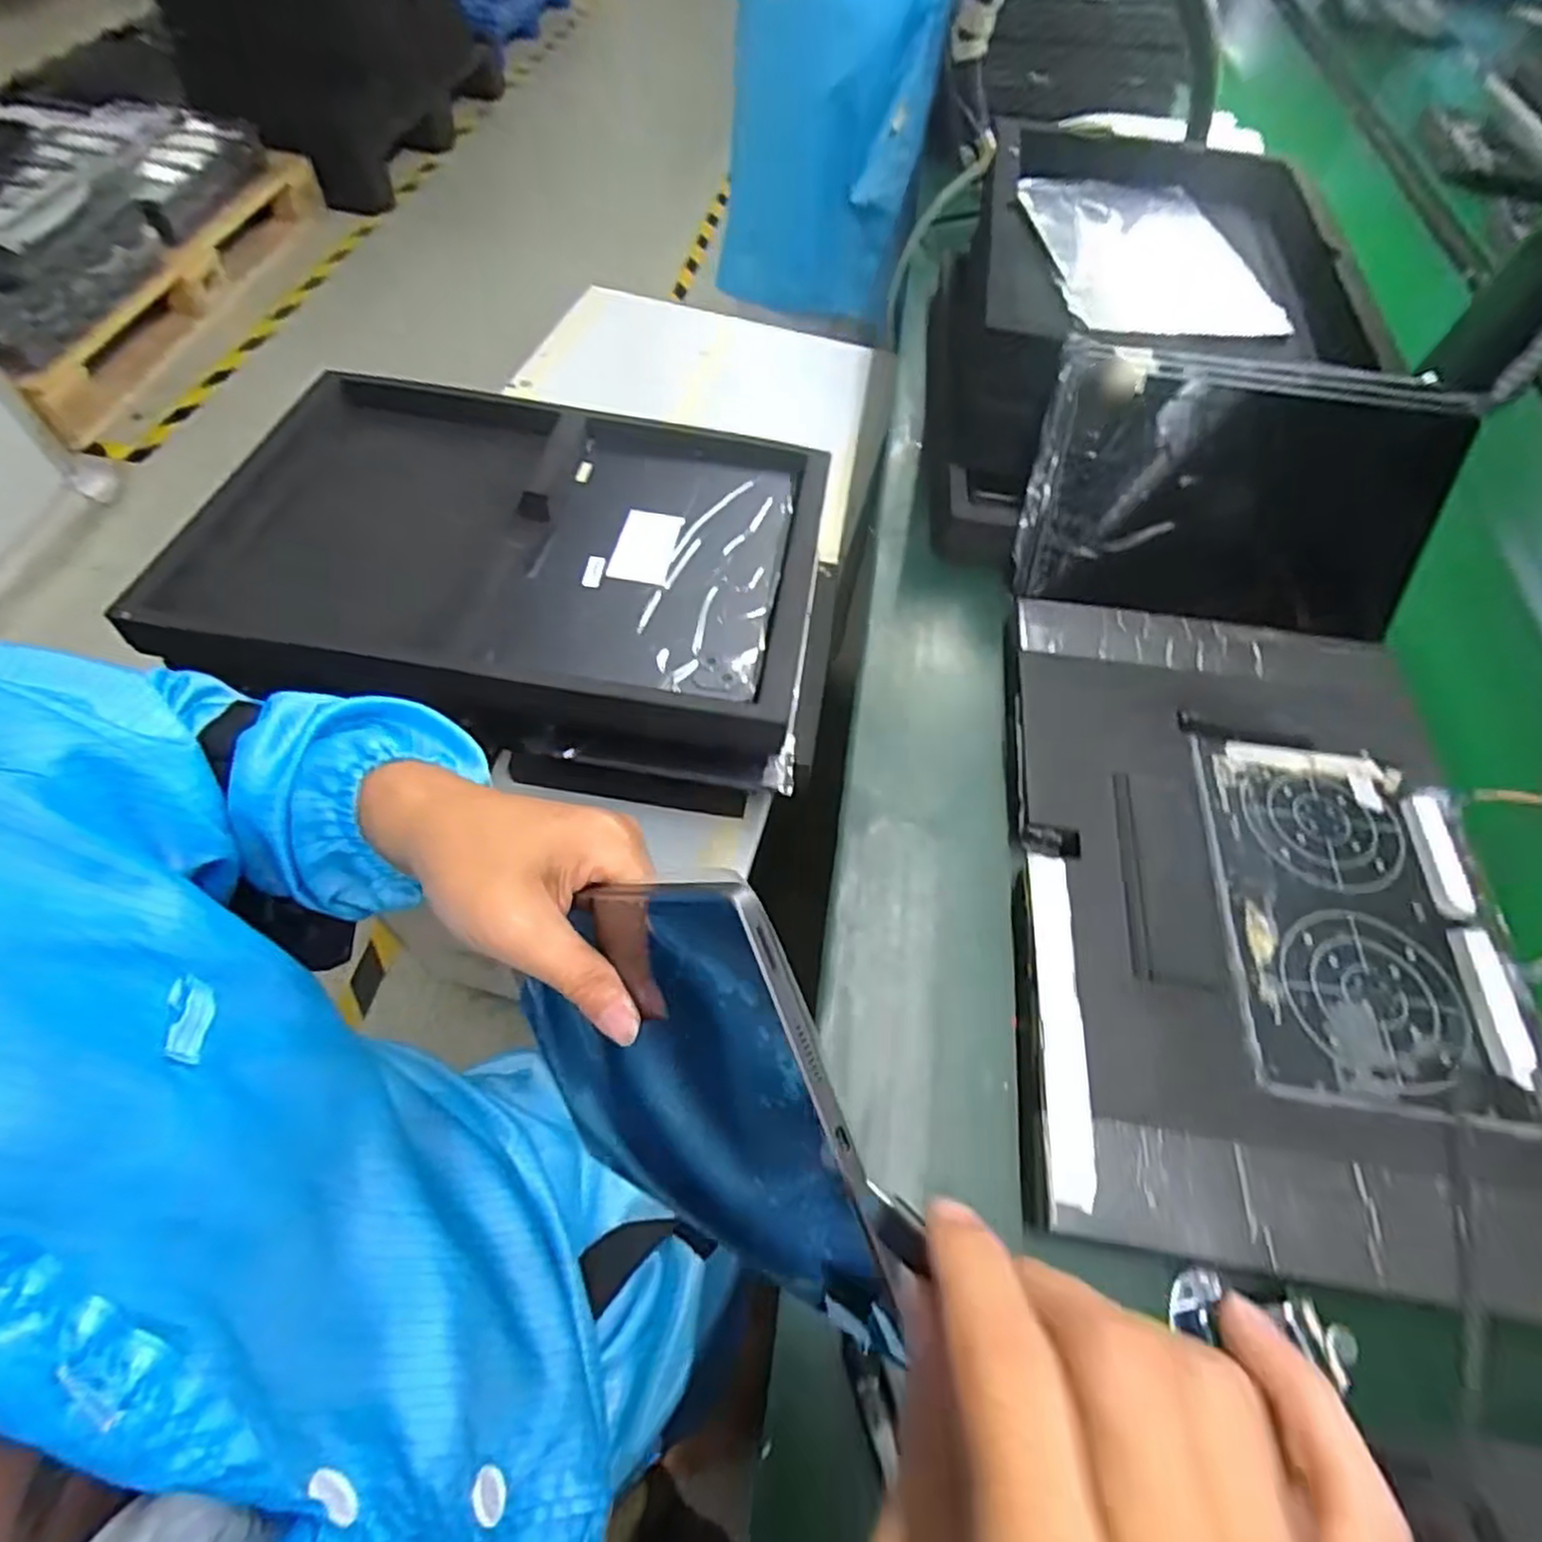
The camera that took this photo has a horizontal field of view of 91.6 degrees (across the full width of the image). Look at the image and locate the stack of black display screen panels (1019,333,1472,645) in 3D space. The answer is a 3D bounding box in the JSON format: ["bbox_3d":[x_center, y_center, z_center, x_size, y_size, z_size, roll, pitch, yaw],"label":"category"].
[{"bbox_3d":[0.316,-0.187,0.511,0.263,0.162,0.035,9,27,6],"label":"stack of black display screen panels"}]

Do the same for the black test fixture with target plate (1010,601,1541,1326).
[{"bbox_3d":[0.271,0.060,0.426,0.254,0.028,0.379,9,57,2],"label":"black test fixture with target plate"}]

